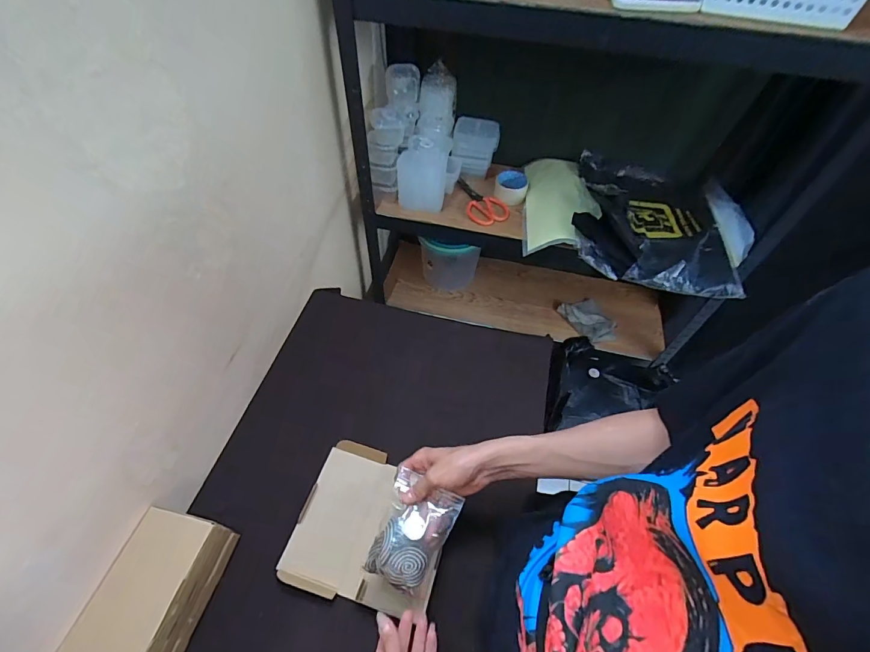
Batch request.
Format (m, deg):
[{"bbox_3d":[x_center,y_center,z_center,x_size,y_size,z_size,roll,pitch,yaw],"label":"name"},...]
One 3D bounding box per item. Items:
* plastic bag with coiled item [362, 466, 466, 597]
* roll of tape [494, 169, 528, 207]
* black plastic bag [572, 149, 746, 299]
[{"bbox_3d":[-0.031,0.284,0.559,0.095,0.039,0.126,20,55,12],"label":"plastic bag with coiled item"},{"bbox_3d":[0.195,-0.359,1.048,0.082,0.053,0.081,1,53,-2],"label":"roll of tape"},{"bbox_3d":[0.526,-0.268,0.970,0.379,0.100,0.430,15,54,8],"label":"black plastic bag"}]

